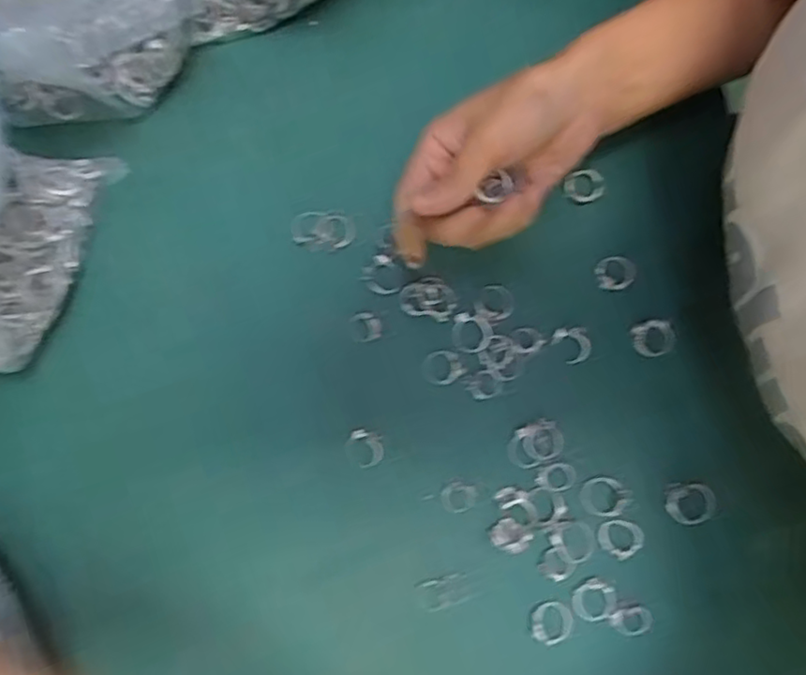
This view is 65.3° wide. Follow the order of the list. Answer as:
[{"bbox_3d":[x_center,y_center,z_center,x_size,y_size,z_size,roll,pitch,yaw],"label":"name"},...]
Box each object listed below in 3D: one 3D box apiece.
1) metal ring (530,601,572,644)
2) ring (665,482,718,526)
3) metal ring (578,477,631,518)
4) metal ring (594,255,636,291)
[{"bbox_3d":[0.085,0.163,0.359,0.025,0.005,0.023,0,79,1],"label":"metal ring"},{"bbox_3d":[0.167,0.096,0.364,0.029,0.008,0.023,2,79,2],"label":"ring"},{"bbox_3d":[0.118,0.093,0.365,0.028,0.006,0.023,4,79,2],"label":"metal ring"},{"bbox_3d":[0.131,-0.040,0.390,0.023,0.008,0.021,0,79,1],"label":"metal ring"}]

